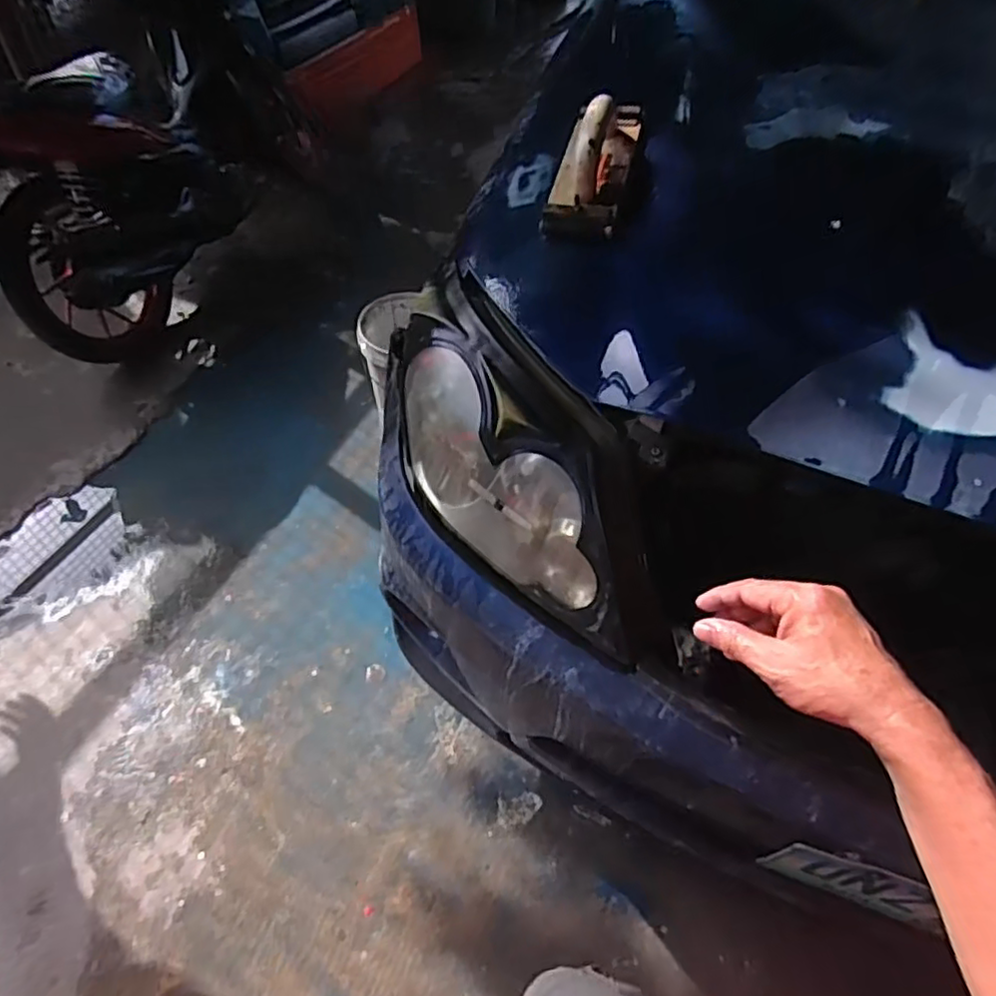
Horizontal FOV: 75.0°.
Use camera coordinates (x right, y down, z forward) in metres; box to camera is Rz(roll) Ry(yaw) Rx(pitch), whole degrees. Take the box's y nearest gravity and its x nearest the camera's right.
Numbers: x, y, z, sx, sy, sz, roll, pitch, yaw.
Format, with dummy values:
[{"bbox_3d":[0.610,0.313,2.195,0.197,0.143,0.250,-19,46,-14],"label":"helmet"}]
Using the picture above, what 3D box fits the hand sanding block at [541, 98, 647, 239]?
[{"bbox_3d":[0.118,-0.416,0.763,0.089,0.068,0.241,13,52,6],"label":"hand sanding block"}]

